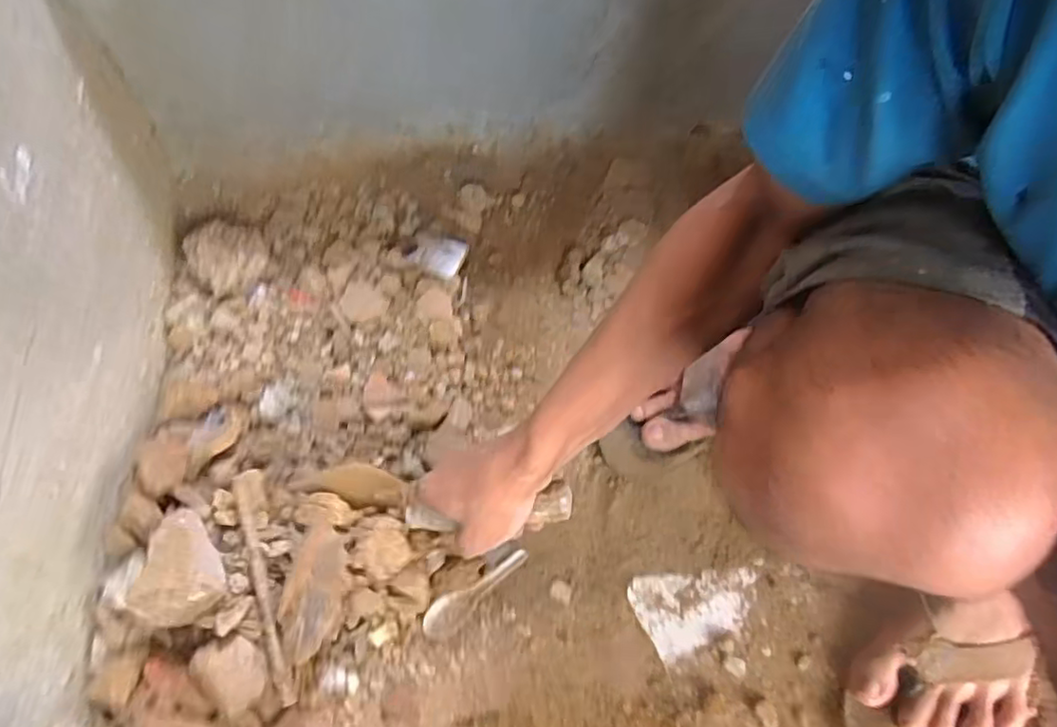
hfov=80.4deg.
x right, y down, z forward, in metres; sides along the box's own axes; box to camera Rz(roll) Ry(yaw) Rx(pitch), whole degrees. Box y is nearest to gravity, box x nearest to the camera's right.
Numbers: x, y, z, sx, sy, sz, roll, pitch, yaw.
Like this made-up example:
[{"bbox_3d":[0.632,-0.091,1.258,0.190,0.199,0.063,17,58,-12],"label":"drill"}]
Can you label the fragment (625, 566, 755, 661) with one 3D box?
[{"bbox_3d":[0.159,0.232,0.594,0.117,0.008,0.069,-9,70,-6],"label":"fragment"}]

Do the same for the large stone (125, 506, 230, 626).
[{"bbox_3d":[-0.255,0.155,0.467,0.058,0.041,0.076,20,70,5],"label":"large stone"}]

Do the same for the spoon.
[{"bbox_3d":[-0.050,0.213,0.589,0.111,0.022,0.030,-38,76,-15],"label":"spoon"}]

